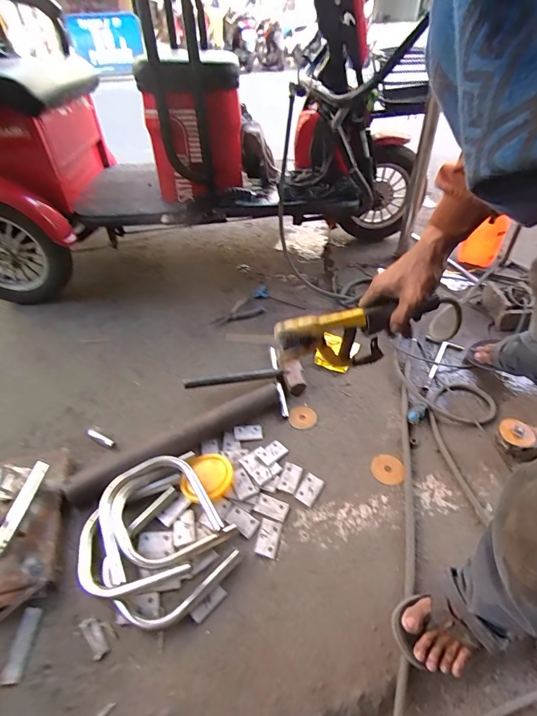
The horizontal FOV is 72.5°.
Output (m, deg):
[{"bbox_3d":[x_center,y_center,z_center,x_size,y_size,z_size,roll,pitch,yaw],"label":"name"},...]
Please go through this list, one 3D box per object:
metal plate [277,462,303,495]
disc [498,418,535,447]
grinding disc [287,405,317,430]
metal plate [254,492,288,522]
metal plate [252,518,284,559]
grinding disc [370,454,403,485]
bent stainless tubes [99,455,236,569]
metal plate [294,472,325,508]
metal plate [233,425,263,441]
[{"bbox_3d":[0.049,0.274,0.839,0.041,0.004,0.065,21,59,8],"label":"metal plate"},{"bbox_3d":[0.557,0.167,0.821,0.057,0.008,0.069,-42,58,-9],"label":"disc"},{"bbox_3d":[0.089,0.156,0.971,0.072,0.007,0.077,-2,42,1],"label":"grinding disc"},{"bbox_3d":[0.006,0.322,0.794,0.070,0.005,0.045,18,49,15],"label":"metal plate"},{"bbox_3d":[-0.001,0.365,0.748,0.043,0.006,0.068,11,43,15],"label":"metal plate"},{"bbox_3d":[0.276,0.257,0.855,0.069,0.010,0.078,2,42,5],"label":"grinding disc"},{"bbox_3d":[-0.221,0.305,0.752,0.194,0.046,0.244,-29,48,-26],"label":"bent stainless tubes"},{"bbox_3d":[0.092,0.293,0.818,0.042,0.007,0.068,23,56,24],"label":"metal plate"},{"bbox_3d":[-0.052,0.189,0.929,0.071,0.004,0.042,-2,53,-9],"label":"metal plate"}]

